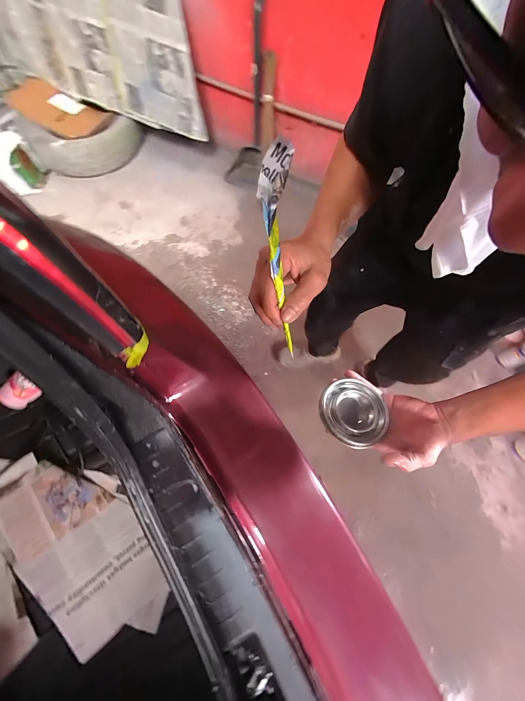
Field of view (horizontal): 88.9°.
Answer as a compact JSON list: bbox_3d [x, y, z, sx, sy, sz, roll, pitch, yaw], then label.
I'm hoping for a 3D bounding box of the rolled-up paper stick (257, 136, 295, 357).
[{"bbox_3d":[0.019,-0.083,0.269,0.025,0.201,0.019,-13,39,-6],"label":"rolled-up paper stick"}]

